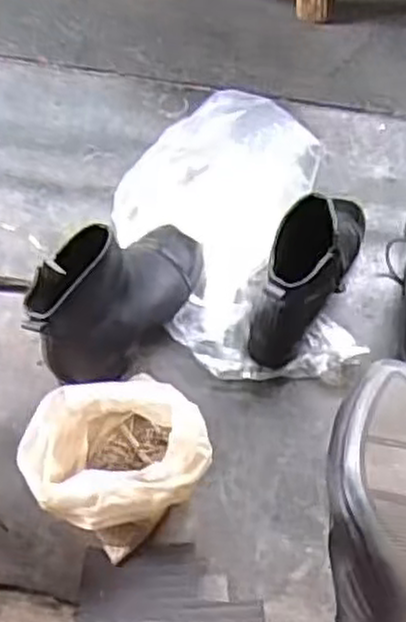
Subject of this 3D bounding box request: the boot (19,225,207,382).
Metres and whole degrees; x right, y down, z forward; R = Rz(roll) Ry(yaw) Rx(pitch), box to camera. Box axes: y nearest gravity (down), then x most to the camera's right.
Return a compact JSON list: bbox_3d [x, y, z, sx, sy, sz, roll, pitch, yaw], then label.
[{"bbox_3d":[-0.081,-0.026,0.764,0.087,0.150,0.211,35,68,15],"label":"boot"}]

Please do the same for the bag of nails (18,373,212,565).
[{"bbox_3d":[-0.079,0.130,0.705,0.150,0.105,0.138,-40,71,-18],"label":"bag of nails"}]

